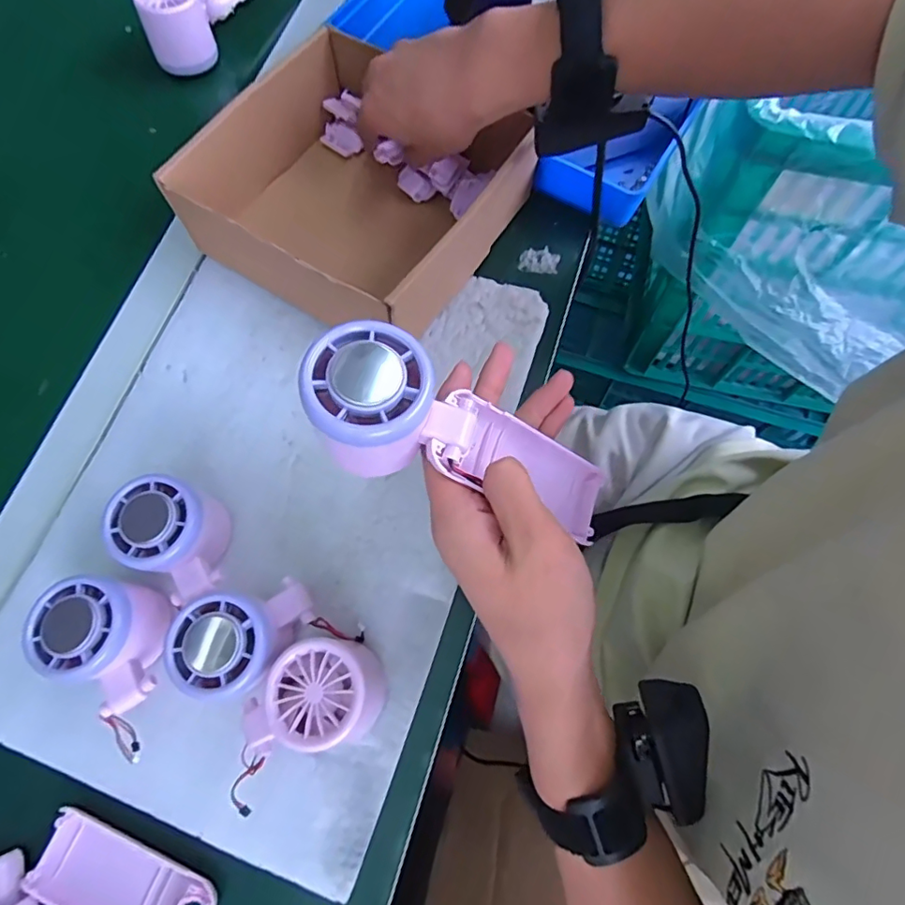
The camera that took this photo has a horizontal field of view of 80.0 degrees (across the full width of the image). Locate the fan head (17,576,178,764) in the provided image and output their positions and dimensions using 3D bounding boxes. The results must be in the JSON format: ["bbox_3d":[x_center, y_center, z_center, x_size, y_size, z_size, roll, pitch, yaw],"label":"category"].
[{"bbox_3d":[-0.190,0.116,0.312,0.061,0.055,0.097,-35,75,-10],"label":"fan head"}]

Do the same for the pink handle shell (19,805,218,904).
[{"bbox_3d":[-0.182,0.240,0.296,0.101,0.010,0.043,20,74,8],"label":"pink handle shell"}]

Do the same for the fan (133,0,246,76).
[{"bbox_3d":[-0.225,-0.435,0.509,0.046,0.058,0.160,27,75,10],"label":"fan"}]

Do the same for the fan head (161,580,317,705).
[{"bbox_3d":[-0.118,0.108,0.314,0.071,0.052,0.055,-17,72,-4],"label":"fan head"}]

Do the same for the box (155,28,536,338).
[{"bbox_3d":[-0.070,-0.199,0.408,0.206,0.071,0.196,33,76,11],"label":"box"}]

